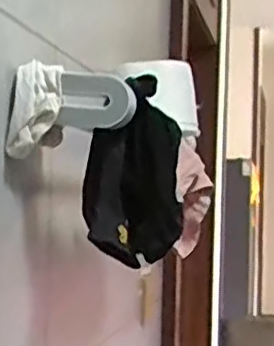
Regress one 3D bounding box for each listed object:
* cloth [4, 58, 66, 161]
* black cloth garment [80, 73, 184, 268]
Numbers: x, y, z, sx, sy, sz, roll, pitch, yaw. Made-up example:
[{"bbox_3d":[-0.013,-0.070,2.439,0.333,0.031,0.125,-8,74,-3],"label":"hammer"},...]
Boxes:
[{"bbox_3d":[-0.096,-0.062,0.620,0.047,0.089,0.017,3,-2,12],"label":"cloth"},{"bbox_3d":[-0.004,-0.006,0.645,0.095,0.177,0.053,4,-2,-4],"label":"black cloth garment"}]

